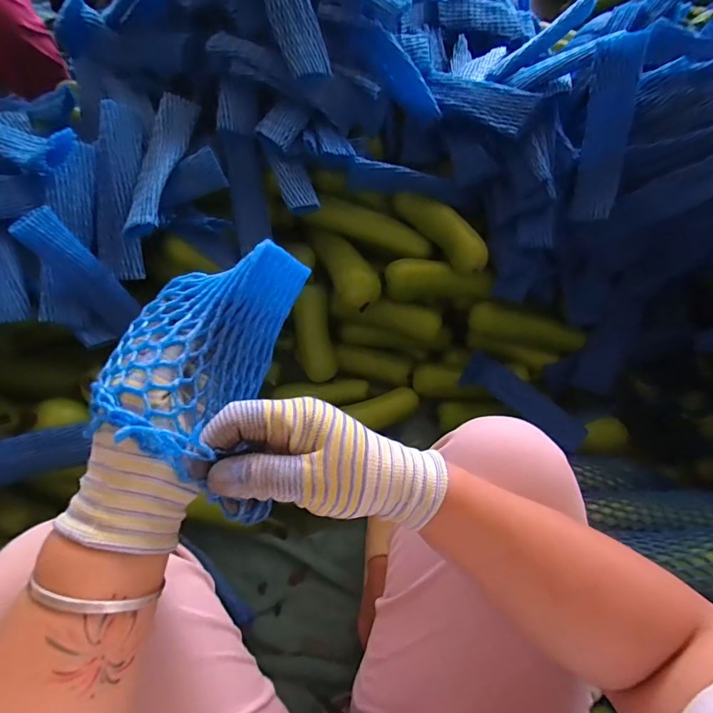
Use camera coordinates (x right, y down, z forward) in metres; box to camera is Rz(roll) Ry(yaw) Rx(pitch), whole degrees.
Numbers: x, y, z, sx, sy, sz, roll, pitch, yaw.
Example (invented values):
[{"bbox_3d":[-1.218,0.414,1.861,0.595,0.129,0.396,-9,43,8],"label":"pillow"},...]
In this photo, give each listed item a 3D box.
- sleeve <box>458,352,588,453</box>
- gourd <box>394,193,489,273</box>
[{"bbox_3d":[0.277,0.071,0.674,0.212,0.020,0.054,37,68,17],"label":"sleeve"},{"bbox_3d":[0.135,-0.206,0.668,0.062,0.053,0.185,-33,68,-17],"label":"gourd"}]

